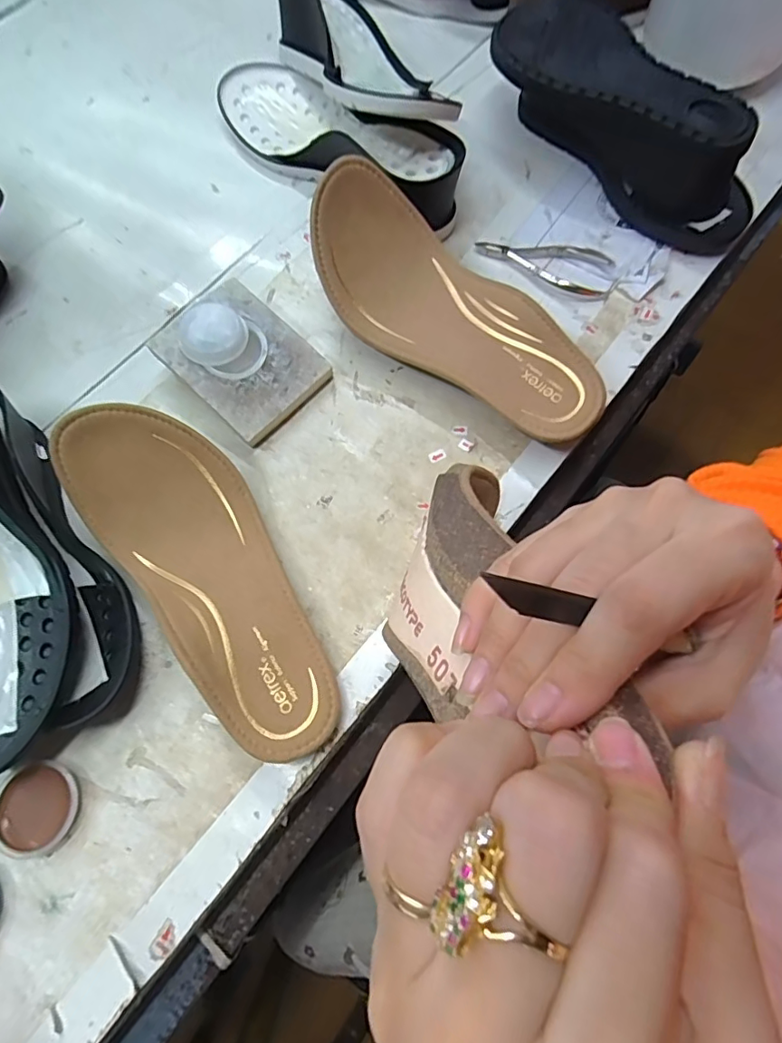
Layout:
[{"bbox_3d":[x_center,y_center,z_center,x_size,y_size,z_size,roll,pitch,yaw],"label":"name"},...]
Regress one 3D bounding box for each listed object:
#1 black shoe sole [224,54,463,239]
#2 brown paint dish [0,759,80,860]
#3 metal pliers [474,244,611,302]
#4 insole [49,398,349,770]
[{"bbox_3d":[-0.043,-0.310,0.413,0.247,0.055,0.076,39,76,14],"label":"black shoe sole"},{"bbox_3d":[-0.190,0.153,0.277,0.040,0.009,0.045,-6,71,0],"label":"brown paint dish"},{"bbox_3d":[0.112,-0.190,0.389,0.100,0.009,0.045,10,71,6],"label":"metal pliers"},{"bbox_3d":[-0.103,0.026,0.298,0.084,0.054,0.219,-38,74,-11],"label":"insole"}]

